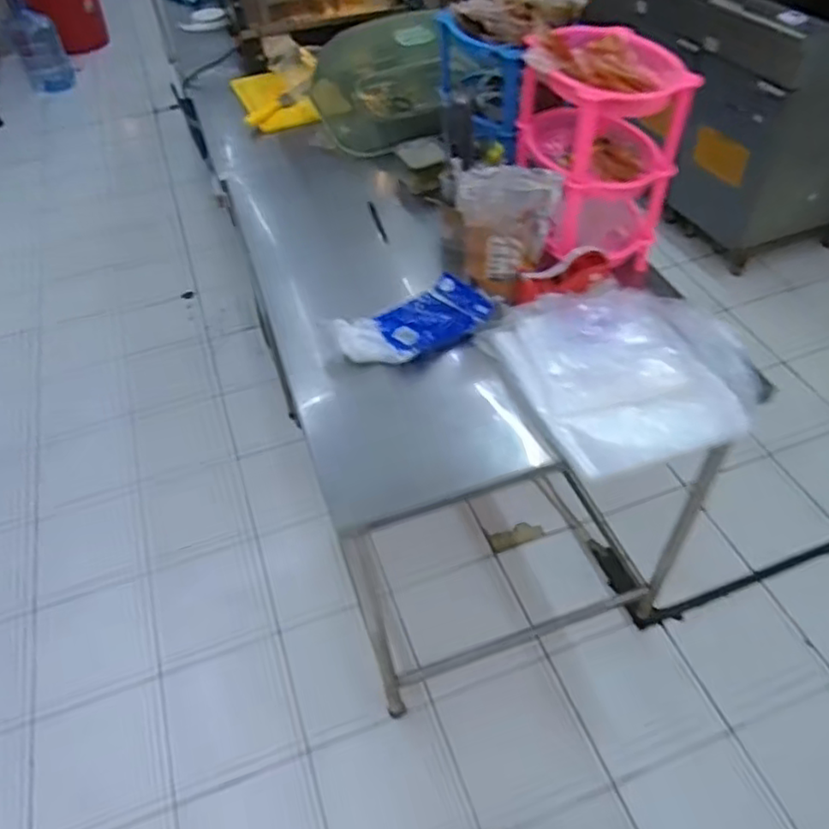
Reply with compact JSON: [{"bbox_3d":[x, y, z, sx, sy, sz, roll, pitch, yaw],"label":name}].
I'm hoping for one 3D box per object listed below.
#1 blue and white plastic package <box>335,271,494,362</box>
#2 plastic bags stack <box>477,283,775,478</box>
[{"bbox_3d":[0.000,-0.159,1.118,0.256,0.055,0.135,-32,55,-22],"label":"blue and white plastic package"},{"bbox_3d":[0.329,-0.082,1.027,0.339,0.057,0.335,-19,51,-12],"label":"plastic bags stack"}]

